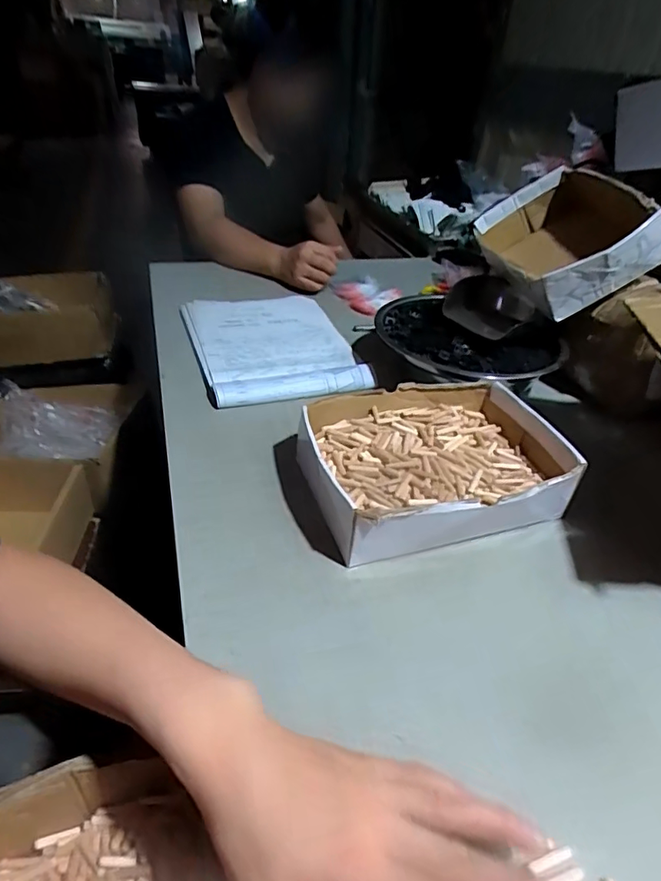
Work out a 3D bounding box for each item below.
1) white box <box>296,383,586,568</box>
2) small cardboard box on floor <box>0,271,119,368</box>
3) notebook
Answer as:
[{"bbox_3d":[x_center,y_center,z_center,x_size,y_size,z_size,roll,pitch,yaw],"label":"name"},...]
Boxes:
[{"bbox_3d":[0.103,0.019,0.536,0.243,0.068,0.195,-7,37,-15],"label":"white box"},{"bbox_3d":[-0.650,-0.274,1.186,0.313,0.122,0.216,-5,37,-12],"label":"small cardboard box on floor"},{"bbox_3d":[-0.084,-0.141,0.765,0.218,0.021,0.290,-8,38,-17],"label":"notebook"}]

